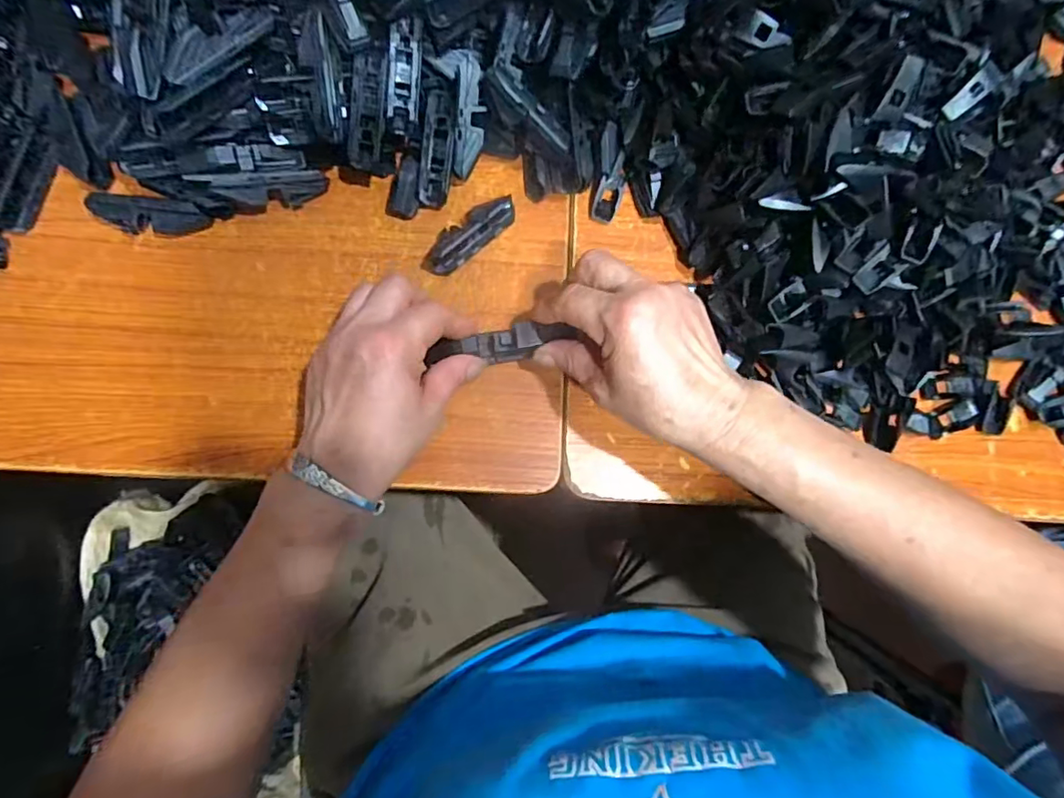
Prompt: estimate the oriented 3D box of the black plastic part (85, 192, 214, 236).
[{"bbox_3d":[-0.253,-0.122,0.360,0.068,0.023,0.018,0,80,-6],"label":"black plastic part"}]

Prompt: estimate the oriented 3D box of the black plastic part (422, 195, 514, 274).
[{"bbox_3d":[-0.044,-0.116,0.376,0.075,0.022,0.023,-41,86,-11],"label":"black plastic part"}]

